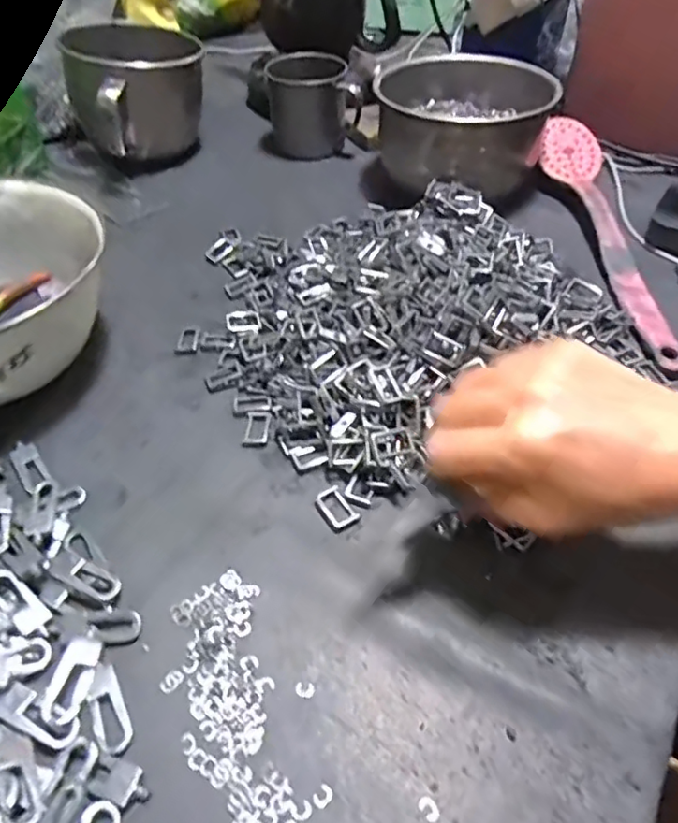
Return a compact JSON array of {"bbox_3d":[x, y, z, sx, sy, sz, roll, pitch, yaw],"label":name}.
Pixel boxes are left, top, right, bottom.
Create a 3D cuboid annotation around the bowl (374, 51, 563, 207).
[{"bbox_3d":[0.119,-0.276,0.565,0.161,0.078,0.172,7,49,6],"label":"bowl"}]

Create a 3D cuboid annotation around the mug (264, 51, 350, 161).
[{"bbox_3d":[-0.034,-0.337,0.641,0.081,0.080,0.087,2,49,2],"label":"mug"}]

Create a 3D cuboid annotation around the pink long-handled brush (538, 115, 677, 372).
[{"bbox_3d":[0.218,-0.161,0.492,0.060,0.029,0.316,4,49,3],"label":"pink long-handled brush"}]

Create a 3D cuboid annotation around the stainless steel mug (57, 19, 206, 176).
[{"bbox_3d":[-0.206,-0.327,0.605,0.131,0.102,0.161,-22,52,-18],"label":"stainless steel mug"}]

